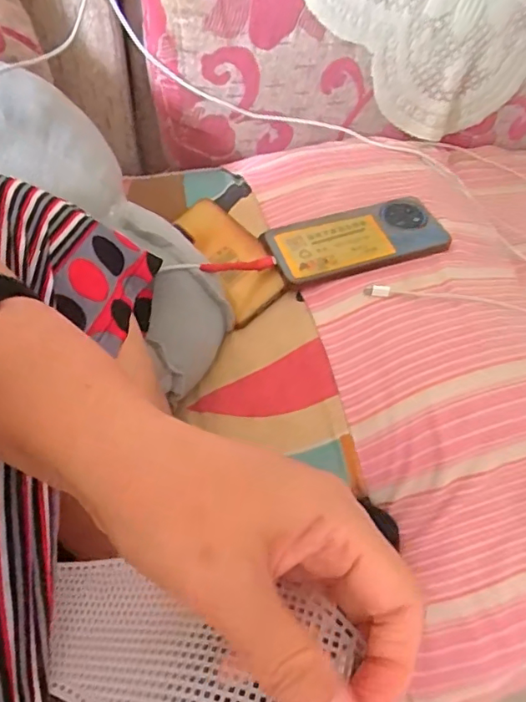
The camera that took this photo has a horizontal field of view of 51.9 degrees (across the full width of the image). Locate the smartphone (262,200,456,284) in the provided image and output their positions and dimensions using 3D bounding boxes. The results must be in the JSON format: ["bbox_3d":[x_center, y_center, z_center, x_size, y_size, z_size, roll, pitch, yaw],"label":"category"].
[{"bbox_3d":[0.089,-0.107,0.511,0.161,0.009,0.073,-12,57,-8],"label":"smartphone"}]

